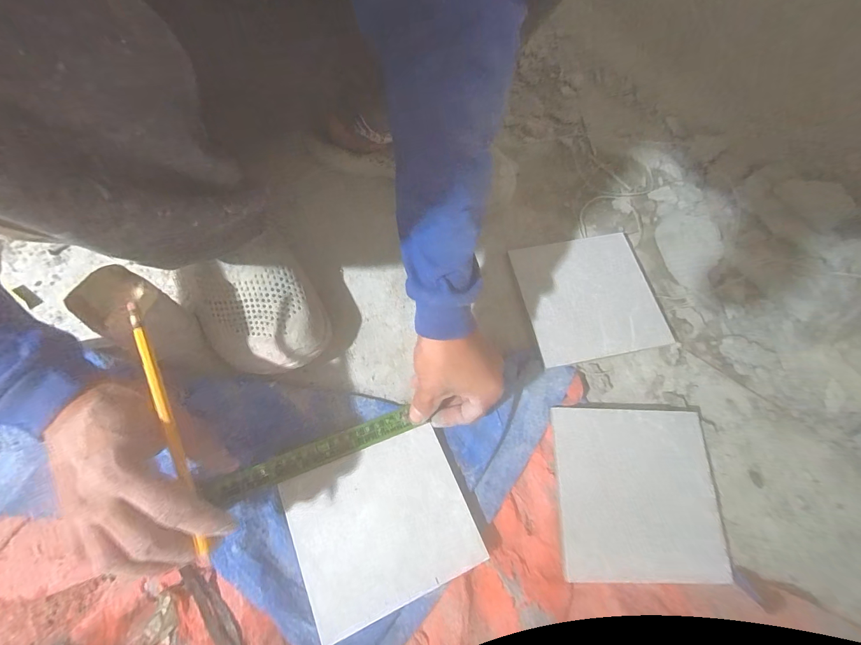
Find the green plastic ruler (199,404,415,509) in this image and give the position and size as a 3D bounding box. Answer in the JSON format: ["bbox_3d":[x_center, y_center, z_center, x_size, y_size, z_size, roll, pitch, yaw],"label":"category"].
[{"bbox_3d":[-0.108,0.122,0.353,0.185,0.009,0.022,-19,71,-10],"label":"green plastic ruler"}]

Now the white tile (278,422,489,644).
[{"bbox_3d":[-0.043,0.173,0.333,0.144,0.008,0.125,-21,72,-11],"label":"white tile"}]

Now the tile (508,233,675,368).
[{"bbox_3d":[0.178,-0.032,0.436,0.147,0.009,0.147,-9,70,-6],"label":"tile"}]

